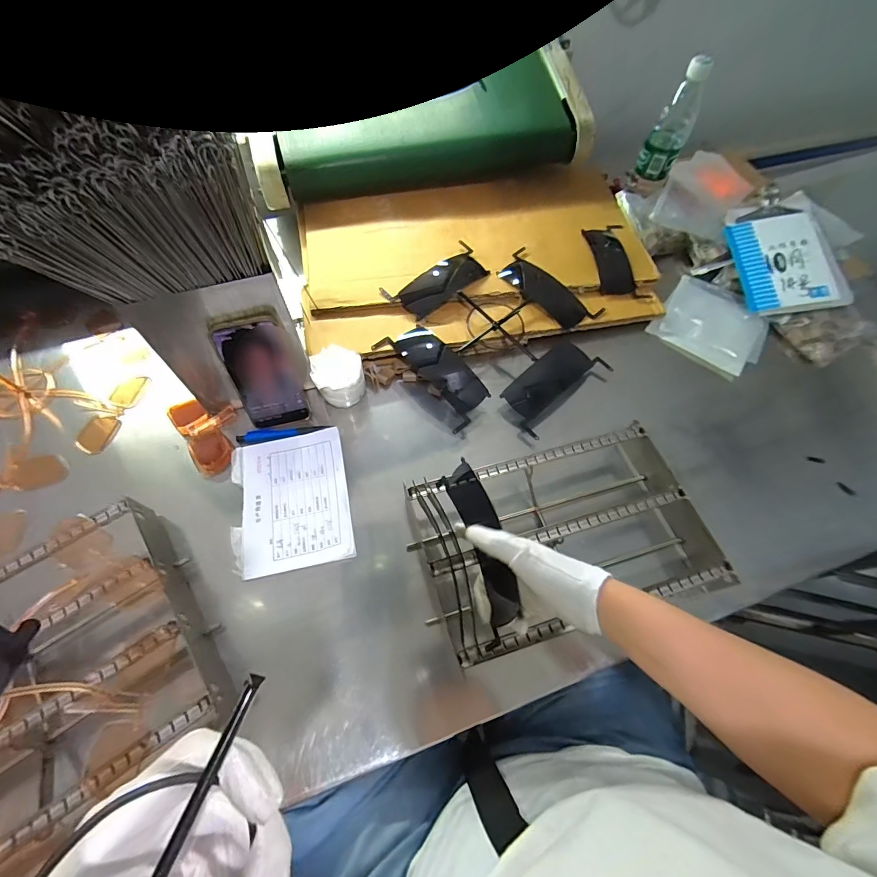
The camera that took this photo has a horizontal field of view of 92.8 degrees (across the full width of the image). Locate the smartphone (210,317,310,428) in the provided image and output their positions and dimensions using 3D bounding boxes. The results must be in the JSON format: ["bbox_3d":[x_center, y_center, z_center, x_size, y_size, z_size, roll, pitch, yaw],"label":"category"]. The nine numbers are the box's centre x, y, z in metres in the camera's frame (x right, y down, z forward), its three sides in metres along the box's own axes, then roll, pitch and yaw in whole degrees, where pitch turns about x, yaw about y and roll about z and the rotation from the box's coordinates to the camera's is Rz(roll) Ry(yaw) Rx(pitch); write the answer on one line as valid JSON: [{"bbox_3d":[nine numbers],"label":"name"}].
[{"bbox_3d":[-0.215,-0.074,0.517,0.073,0.152,0.009,-14,46,-12],"label":"smartphone"}]

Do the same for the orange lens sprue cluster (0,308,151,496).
[{"bbox_3d":[-0.583,-0.058,0.594,0.330,0.035,0.310,38,66,16],"label":"orange lens sprue cluster"}]

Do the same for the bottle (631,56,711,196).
[{"bbox_3d":[0.400,-0.533,0.722,0.068,0.188,0.064,24,63,10],"label":"bottle"}]

